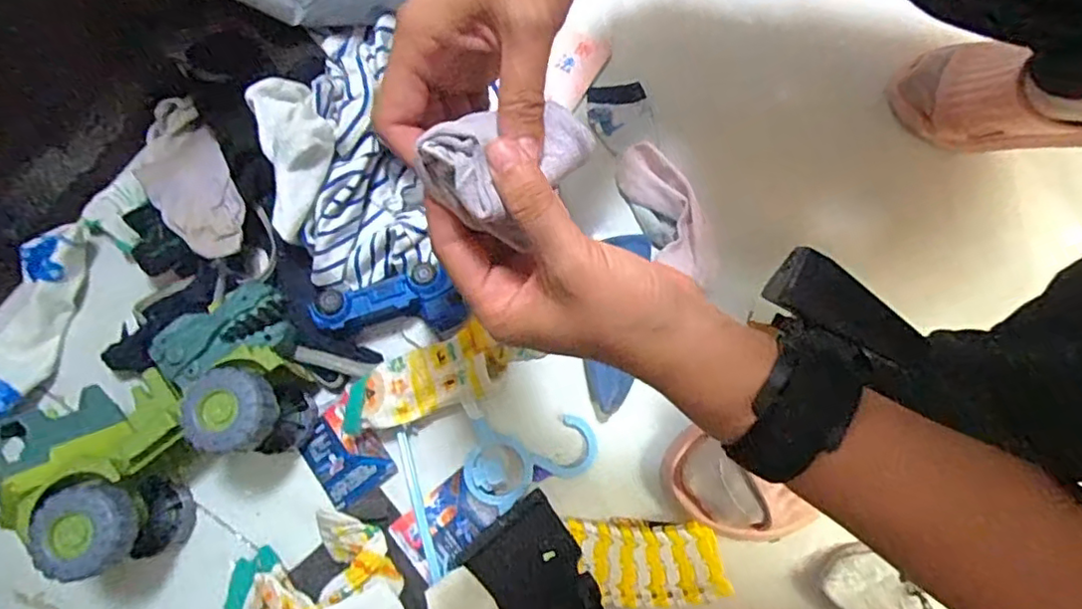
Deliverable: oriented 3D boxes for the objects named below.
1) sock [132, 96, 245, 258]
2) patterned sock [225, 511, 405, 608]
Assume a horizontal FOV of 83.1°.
[{"bbox_3d":[-0.302,-0.108,0.522,0.067,0.023,0.168,-32,64,-9],"label":"sock"},{"bbox_3d":[-0.181,0.208,0.475,0.128,0.025,0.070,-18,77,-5],"label":"patterned sock"}]

